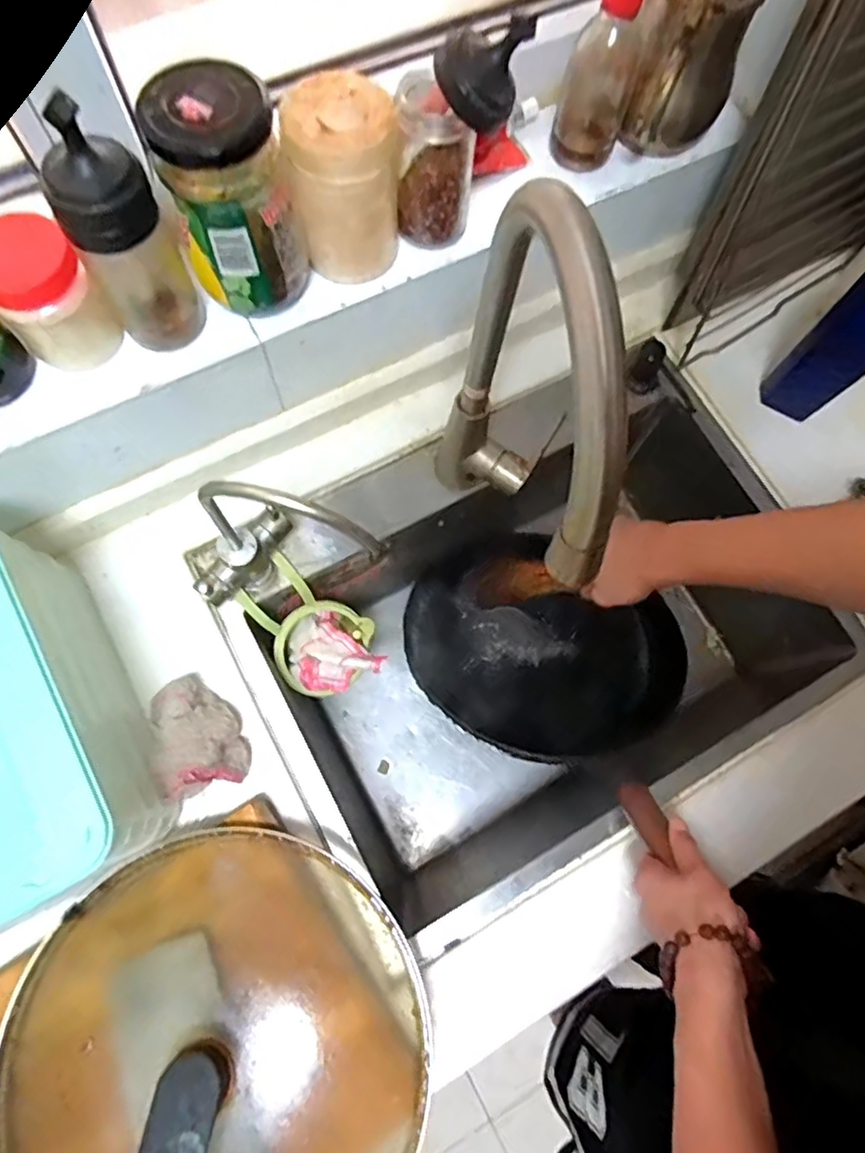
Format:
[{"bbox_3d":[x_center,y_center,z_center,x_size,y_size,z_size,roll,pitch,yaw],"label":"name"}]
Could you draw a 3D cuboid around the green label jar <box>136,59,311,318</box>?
[{"bbox_3d":[-0.142,-0.270,0.462,0.089,0.157,0.078,-16,75,-6],"label":"green label jar"}]

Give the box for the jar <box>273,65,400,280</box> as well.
[{"bbox_3d":[-0.068,-0.309,0.493,0.081,0.124,0.078,0,74,-1],"label":"jar"}]

